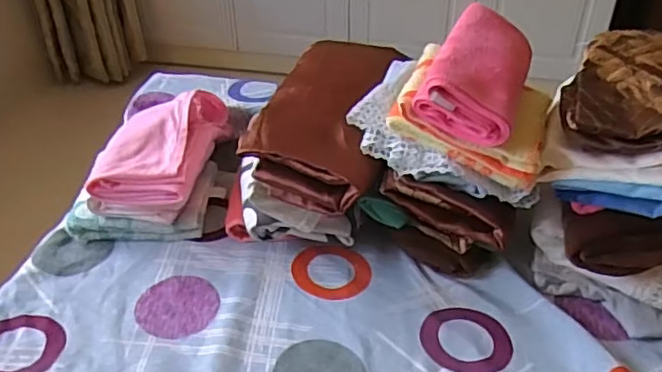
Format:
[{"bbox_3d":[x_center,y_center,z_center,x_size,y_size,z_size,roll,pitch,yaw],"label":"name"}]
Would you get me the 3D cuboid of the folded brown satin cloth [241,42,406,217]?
[{"bbox_3d":[-0.007,-0.095,0.739,0.158,0.062,0.274,5,51,8],"label":"folded brown satin cloth"}]

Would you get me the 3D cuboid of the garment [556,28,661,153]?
[{"bbox_3d":[0.324,-0.110,0.651,0.140,0.043,0.207,12,39,15],"label":"garment"}]

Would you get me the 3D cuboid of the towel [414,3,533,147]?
[{"bbox_3d":[0.155,-0.118,0.640,0.094,0.072,0.163,15,40,18],"label":"towel"}]

